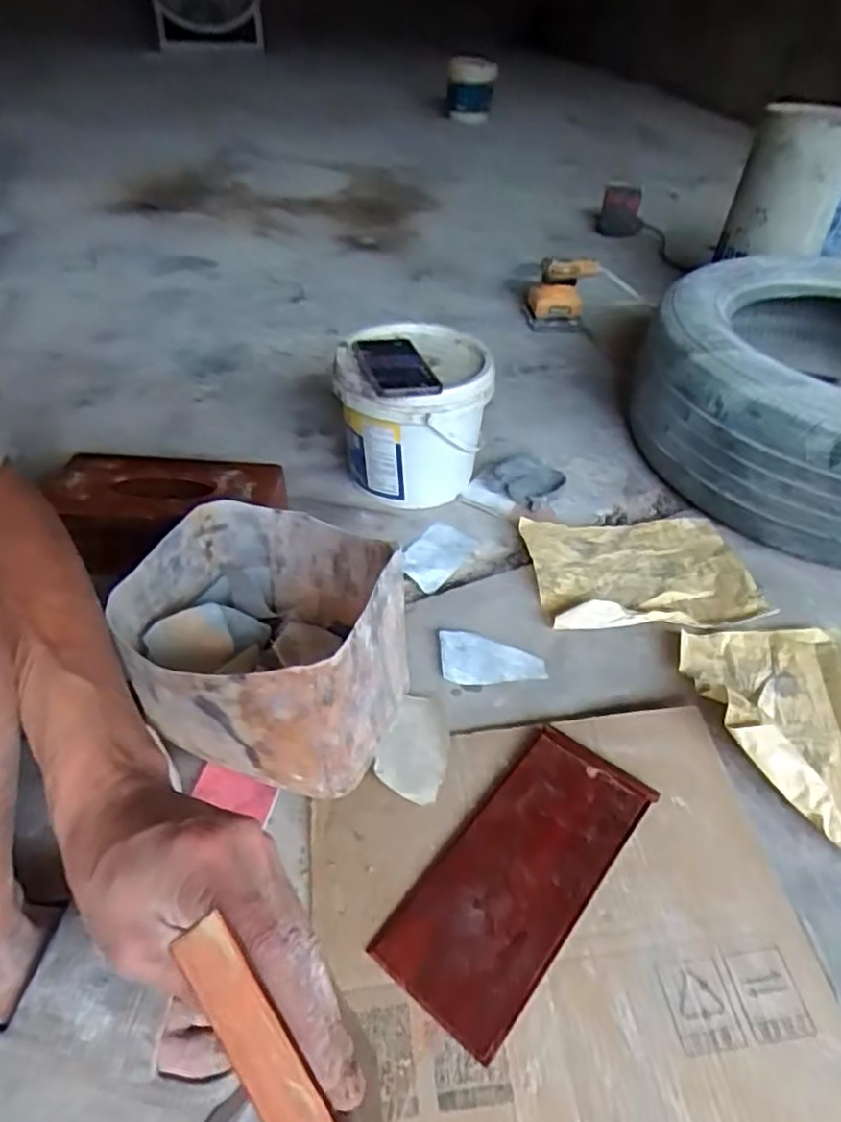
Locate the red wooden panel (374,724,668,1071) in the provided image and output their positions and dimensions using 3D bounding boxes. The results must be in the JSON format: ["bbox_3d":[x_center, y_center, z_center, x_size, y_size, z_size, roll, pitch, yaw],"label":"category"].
[{"bbox_3d":[0.083,0.257,0.558,0.115,0.021,0.253,32,53,26],"label":"red wooden panel"}]

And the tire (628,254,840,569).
[{"bbox_3d":[0.652,-0.244,0.973,0.612,0.219,0.552,-26,52,-25],"label":"tire"}]

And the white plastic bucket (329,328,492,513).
[{"bbox_3d":[-0.015,-0.198,0.924,0.186,0.203,0.198,1,46,-2],"label":"white plastic bucket"}]

